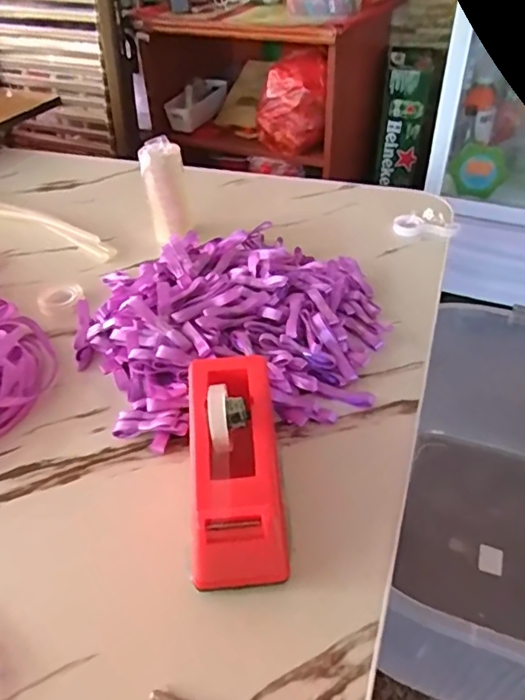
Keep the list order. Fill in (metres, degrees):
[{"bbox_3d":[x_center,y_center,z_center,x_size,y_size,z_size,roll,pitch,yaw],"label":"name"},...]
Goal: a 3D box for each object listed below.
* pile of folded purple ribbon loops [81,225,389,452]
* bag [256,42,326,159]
[{"bbox_3d":[-0.029,-0.037,0.515,0.285,0.053,0.267,-9,42,-8],"label":"pile of folded purple ribbon loops"},{"bbox_3d":[0.081,-0.698,1.523,0.203,0.245,0.112,7,42,10],"label":"bag"}]

